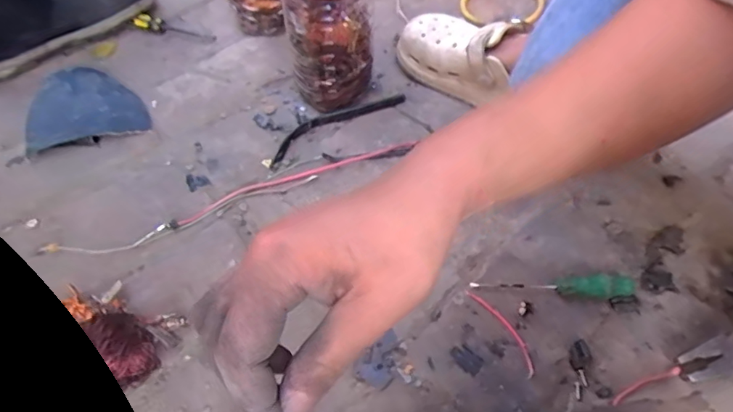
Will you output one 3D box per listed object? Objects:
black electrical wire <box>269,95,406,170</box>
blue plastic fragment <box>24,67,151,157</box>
[{"bbox_3d":[-0.040,-0.103,0.609,0.193,0.012,0.039,-29,58,-20],"label":"black electrical wire"},{"bbox_3d":[-0.349,-0.123,0.614,0.132,0.038,0.108,-18,54,-13],"label":"blue plastic fragment"}]

